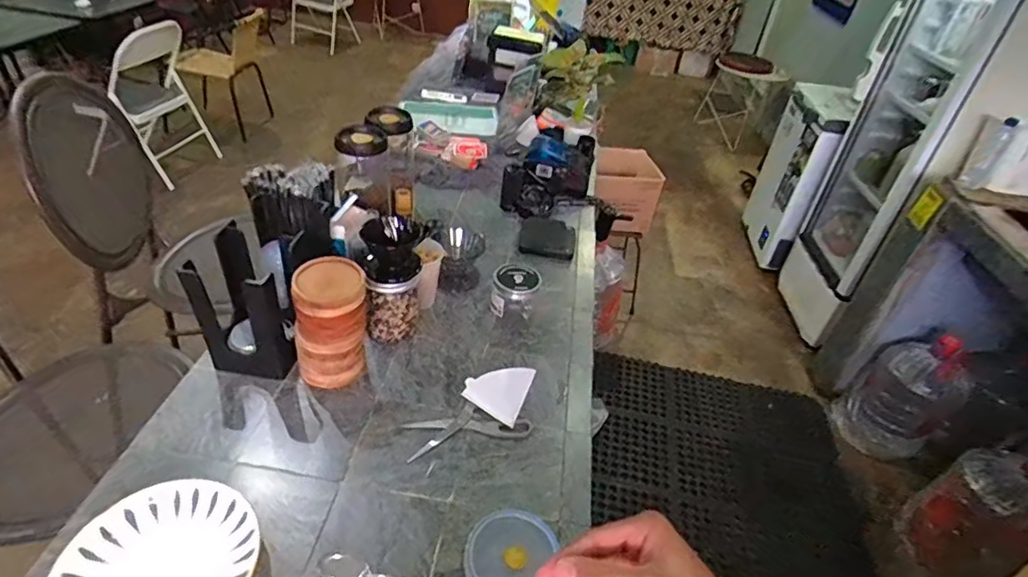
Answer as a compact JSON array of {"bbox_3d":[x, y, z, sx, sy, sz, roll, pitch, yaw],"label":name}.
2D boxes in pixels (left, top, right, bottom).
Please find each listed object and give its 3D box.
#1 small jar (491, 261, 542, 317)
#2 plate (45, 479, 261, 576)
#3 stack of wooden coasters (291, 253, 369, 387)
[{"bbox_3d":[0.002,0.006,1.026,0.082,0.078,0.080,5,39,-4],"label":"small jar"},{"bbox_3d":[-0.396,0.314,0.612,0.189,0.031,0.196,5,39,-4],"label":"plate"},{"bbox_3d":[-0.271,0.061,0.820,0.101,0.196,0.087,-5,41,-15],"label":"stack of wooden coasters"}]

